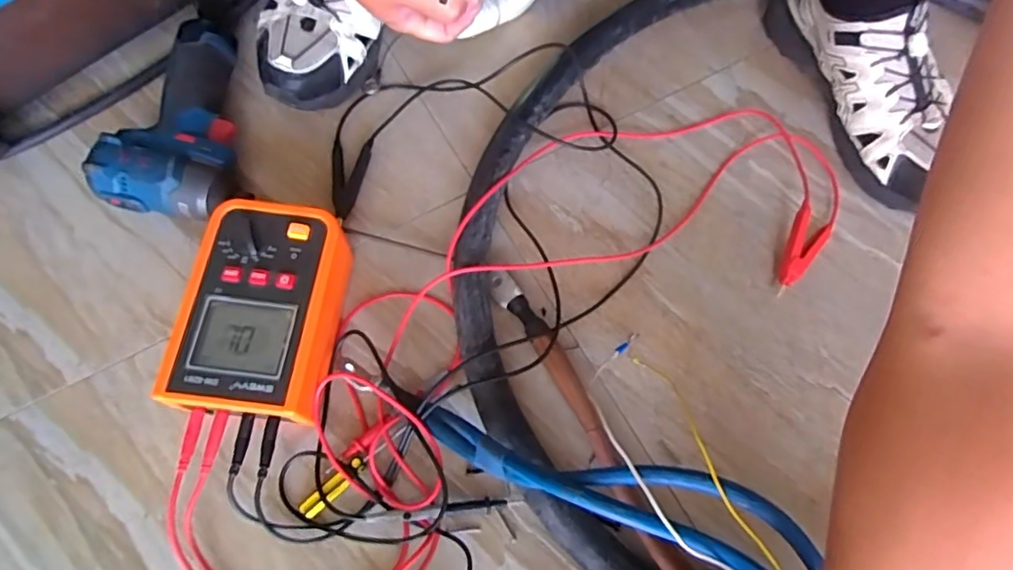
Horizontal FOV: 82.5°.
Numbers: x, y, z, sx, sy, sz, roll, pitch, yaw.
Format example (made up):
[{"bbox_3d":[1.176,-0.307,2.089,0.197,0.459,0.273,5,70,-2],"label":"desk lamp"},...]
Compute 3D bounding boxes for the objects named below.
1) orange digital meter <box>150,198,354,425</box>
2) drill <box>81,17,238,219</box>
[{"bbox_3d":[-0.182,0.022,0.446,0.104,0.063,0.157,7,70,0],"label":"orange digital meter"},{"bbox_3d":[-0.289,-0.144,0.506,0.117,0.060,0.192,-7,70,-5],"label":"drill"}]

